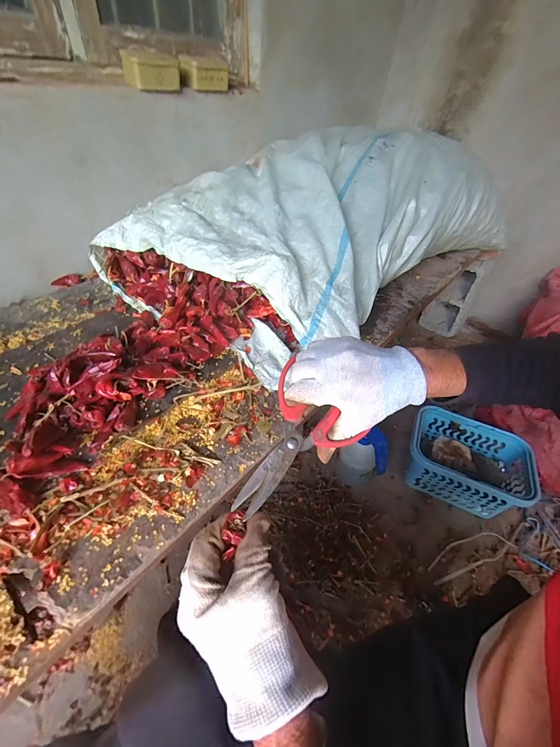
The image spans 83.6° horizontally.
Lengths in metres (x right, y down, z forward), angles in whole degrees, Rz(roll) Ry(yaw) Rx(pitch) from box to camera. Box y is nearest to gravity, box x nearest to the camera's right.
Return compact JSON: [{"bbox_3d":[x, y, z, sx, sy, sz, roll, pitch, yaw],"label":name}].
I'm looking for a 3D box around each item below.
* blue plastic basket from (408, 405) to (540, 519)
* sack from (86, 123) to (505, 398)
[{"bbox_3d":[0.540,0.270,0.923,0.332,0.169,0.220,20,45,15],"label":"blue plastic basket"},{"bbox_3d":[0.110,-0.427,0.866,1.044,0.310,0.605,-32,54,-33],"label":"sack"}]

